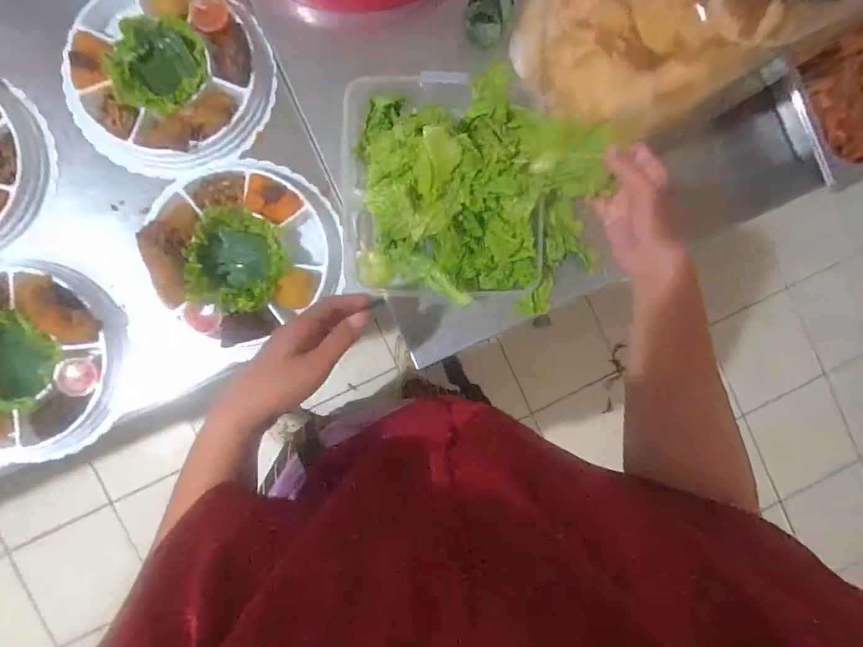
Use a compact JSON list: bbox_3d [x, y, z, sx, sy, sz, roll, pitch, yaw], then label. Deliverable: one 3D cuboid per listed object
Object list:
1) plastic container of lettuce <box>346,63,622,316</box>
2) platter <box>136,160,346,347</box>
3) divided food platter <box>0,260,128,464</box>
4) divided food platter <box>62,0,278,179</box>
[{"bbox_3d":[0.036,-0.140,0.480,0.249,0.130,0.239,-1,91,-5],"label":"plastic container of lettuce"},{"bbox_3d":[-0.208,-0.088,0.512,0.197,0.057,0.191,0,91,-5],"label":"platter"},{"bbox_3d":[-0.446,0.042,0.494,0.220,0.045,0.220,0,91,-5],"label":"divided food platter"},{"bbox_3d":[-0.292,-0.275,0.507,0.208,0.042,0.208,0,91,-5],"label":"divided food platter"}]

